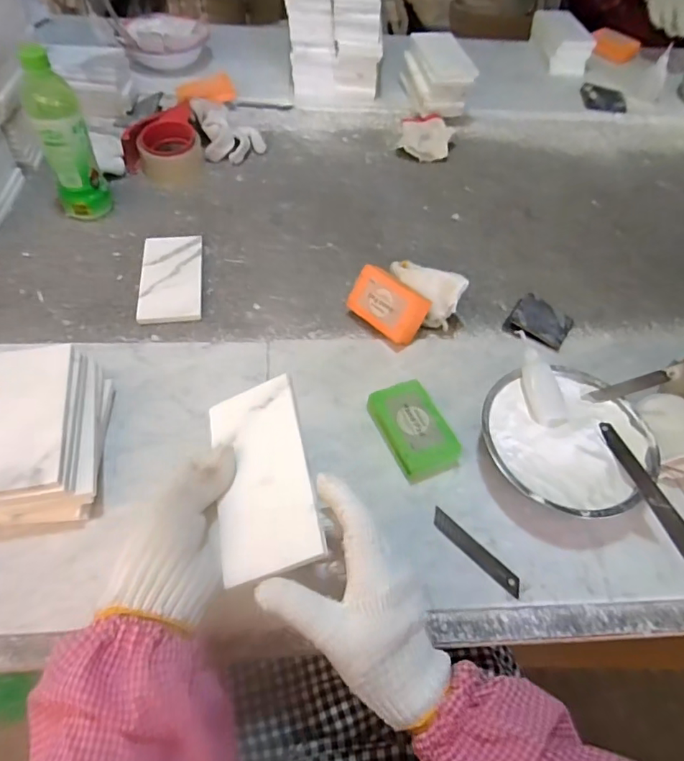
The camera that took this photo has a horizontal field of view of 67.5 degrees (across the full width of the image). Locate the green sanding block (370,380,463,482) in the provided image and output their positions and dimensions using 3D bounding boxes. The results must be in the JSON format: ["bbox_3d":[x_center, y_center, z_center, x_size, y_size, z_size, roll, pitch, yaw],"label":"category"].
[{"bbox_3d":[0.073,0.051,0.533,0.061,0.030,0.099,-18,57,-18],"label":"green sanding block"}]

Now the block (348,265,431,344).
[{"bbox_3d":[0.054,-0.091,0.611,0.094,0.062,0.029,42,21,30],"label":"block"}]

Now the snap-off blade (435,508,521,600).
[{"bbox_3d":[0.123,0.156,0.468,0.017,0.004,0.097,-37,65,-28],"label":"snap-off blade"}]

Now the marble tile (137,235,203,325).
[{"bbox_3d":[-0.220,-0.134,0.660,0.075,0.013,0.146,-4,54,-8],"label":"marble tile"}]

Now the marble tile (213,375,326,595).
[{"bbox_3d":[-0.060,0.066,0.379,0.073,0.006,0.150,-23,53,9],"label":"marble tile"}]

